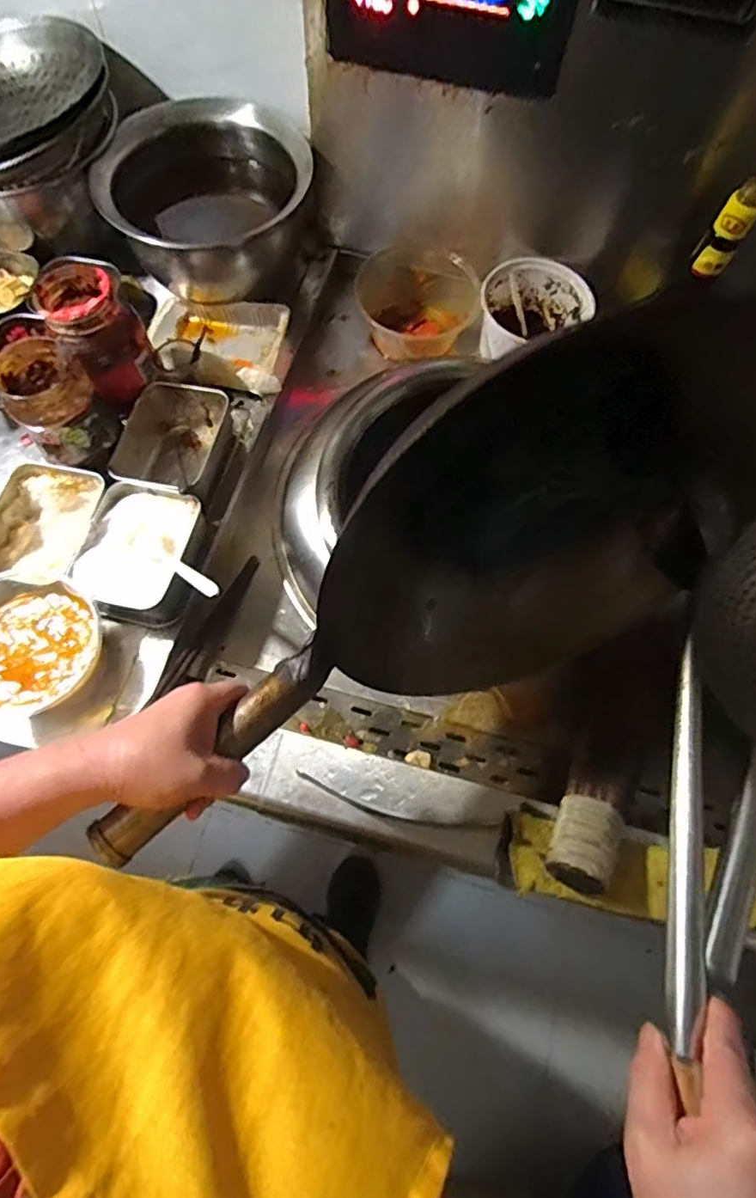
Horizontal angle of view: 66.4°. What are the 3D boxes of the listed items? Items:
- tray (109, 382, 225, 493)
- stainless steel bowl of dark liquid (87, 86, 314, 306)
[{"bbox_3d":[-0.236,-0.172,0.673,0.101,0.072,0.140,12,69,2],"label":"tray"},{"bbox_3d":[-0.218,-0.507,0.743,0.243,0.129,0.215,-5,69,-5],"label":"stainless steel bowl of dark liquid"}]

